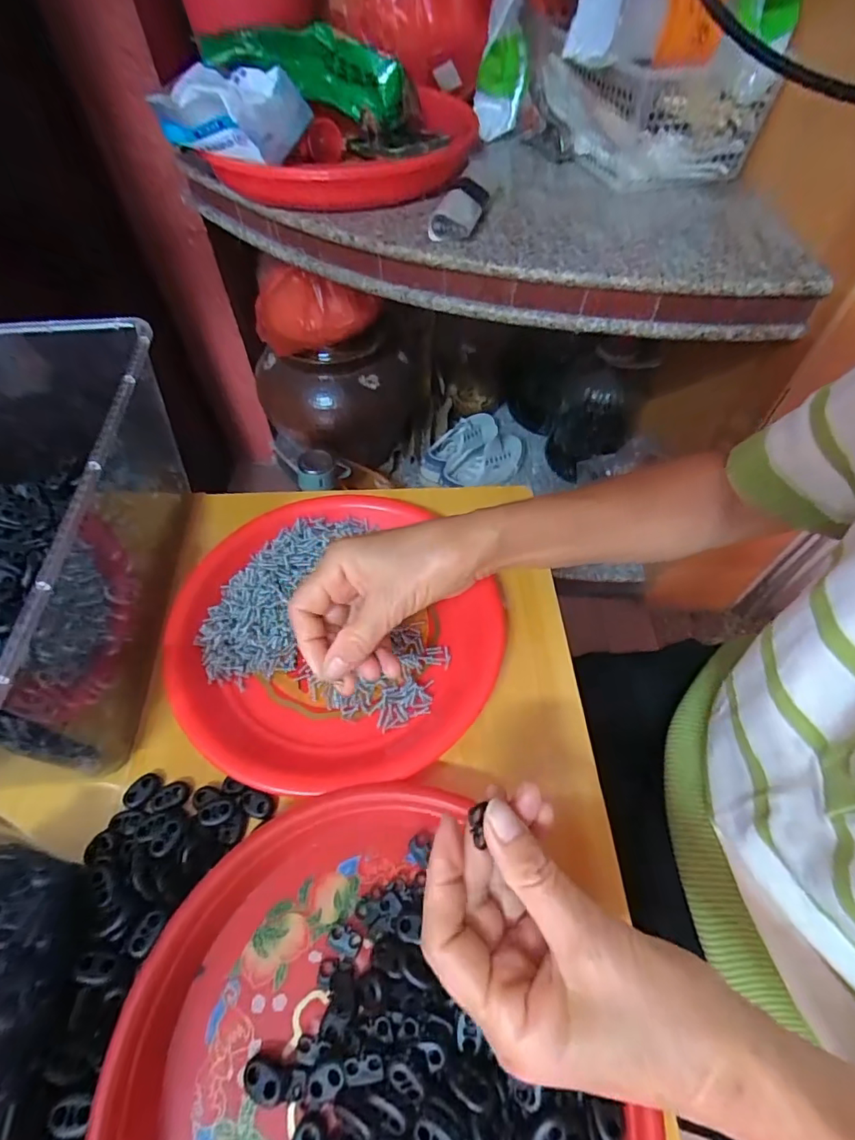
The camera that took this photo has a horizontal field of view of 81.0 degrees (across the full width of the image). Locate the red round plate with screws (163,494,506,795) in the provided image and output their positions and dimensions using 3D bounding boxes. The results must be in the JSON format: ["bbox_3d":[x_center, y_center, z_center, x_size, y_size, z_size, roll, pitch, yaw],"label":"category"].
[{"bbox_3d":[-0.068,0.039,0.367,0.225,0.023,0.225,0,56,0],"label":"red round plate with screws"}]

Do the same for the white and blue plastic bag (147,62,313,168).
[{"bbox_3d":[-0.205,-0.480,0.523,0.144,0.067,0.071,18,57,12],"label":"white and blue plastic bag"}]

